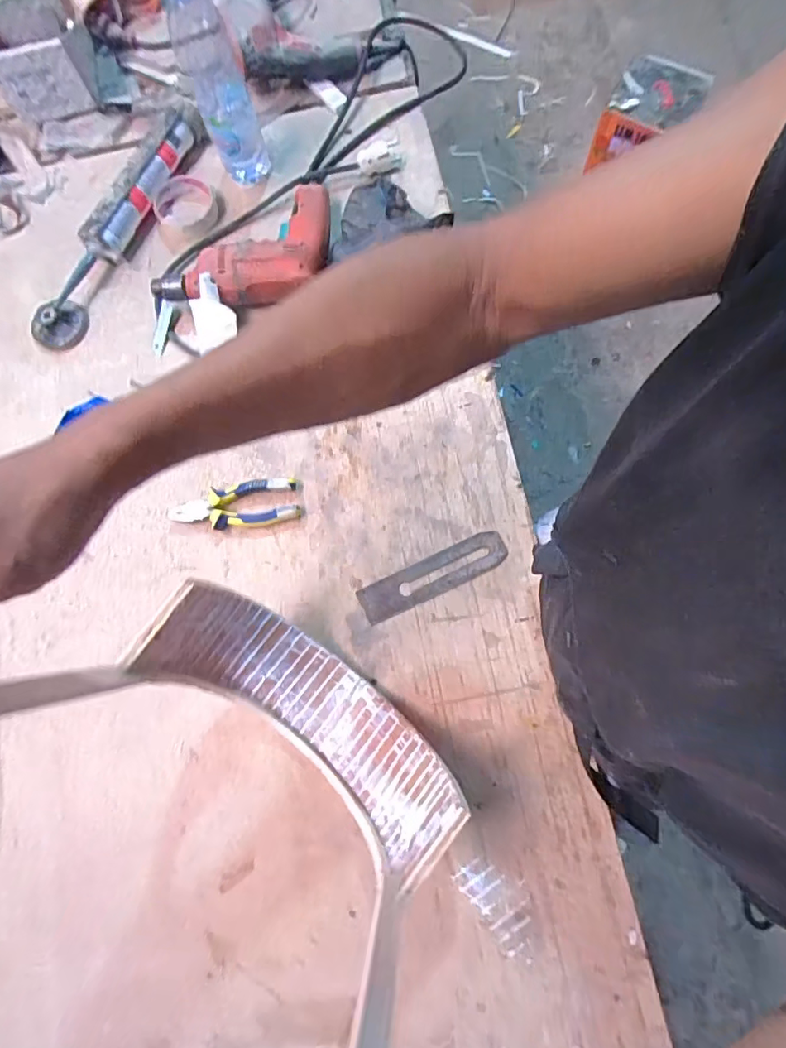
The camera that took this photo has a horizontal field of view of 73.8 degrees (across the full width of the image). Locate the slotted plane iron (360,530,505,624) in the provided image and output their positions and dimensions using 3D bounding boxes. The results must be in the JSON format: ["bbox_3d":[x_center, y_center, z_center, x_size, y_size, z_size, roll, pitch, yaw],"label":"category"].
[{"bbox_3d":[0.049,0.061,0.623,0.180,0.005,0.045,-26,82,-2],"label":"slotted plane iron"}]

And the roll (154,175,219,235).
[{"bbox_3d":[-0.291,-0.447,0.735,0.082,0.027,0.081,0,76,2],"label":"roll"}]

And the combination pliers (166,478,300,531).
[{"bbox_3d":[-0.196,-0.023,0.645,0.158,0.024,0.056,-4,76,1],"label":"combination pliers"}]

